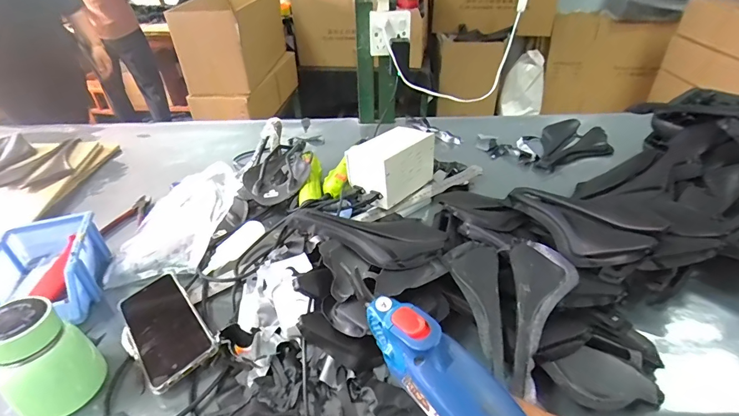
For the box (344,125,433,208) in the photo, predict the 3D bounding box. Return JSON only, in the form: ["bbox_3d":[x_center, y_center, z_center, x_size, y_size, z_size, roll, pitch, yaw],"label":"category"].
[{"bbox_3d":[0.041,-0.078,0.715,0.100,0.099,0.150,24,43,31],"label":"box"}]

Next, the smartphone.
[{"bbox_3d":[-0.253,0.142,0.481,0.075,0.016,0.167,-27,43,-32],"label":"smartphone"}]

